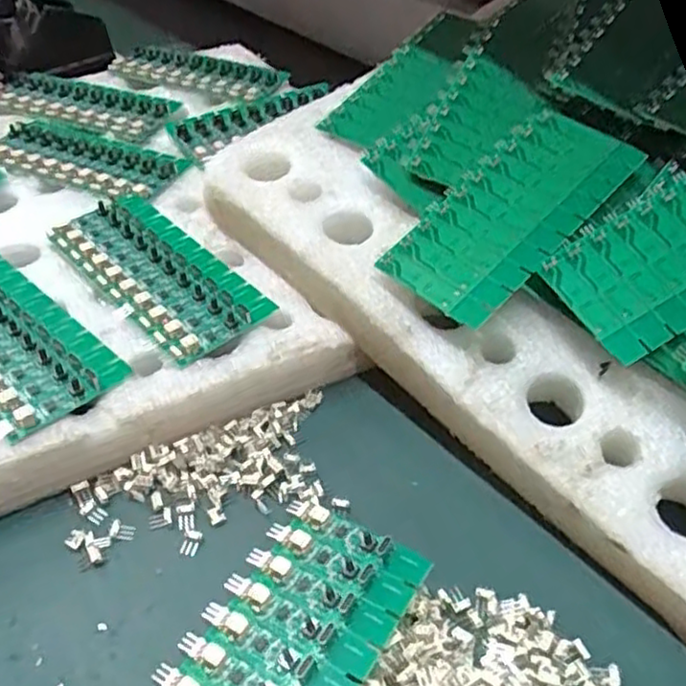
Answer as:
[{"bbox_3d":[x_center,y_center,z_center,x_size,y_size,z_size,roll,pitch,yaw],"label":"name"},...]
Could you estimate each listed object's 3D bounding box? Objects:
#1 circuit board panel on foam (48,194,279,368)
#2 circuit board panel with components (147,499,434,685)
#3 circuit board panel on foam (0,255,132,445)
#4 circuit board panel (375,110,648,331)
[{"bbox_3d":[-0.103,-0.040,0.388,0.062,0.009,0.136,-32,54,-31],"label":"circuit board panel on foam"},{"bbox_3d":[-0.031,0.121,0.259,0.068,0.015,0.136,25,48,22],"label":"circuit board panel with components"},{"bbox_3d":[-0.171,-0.007,0.346,0.137,0.008,0.064,34,51,29],"label":"circuit board panel on foam"},{"bbox_3d":[0.086,-0.067,0.352,0.064,0.004,0.137,37,69,27],"label":"circuit board panel"}]

